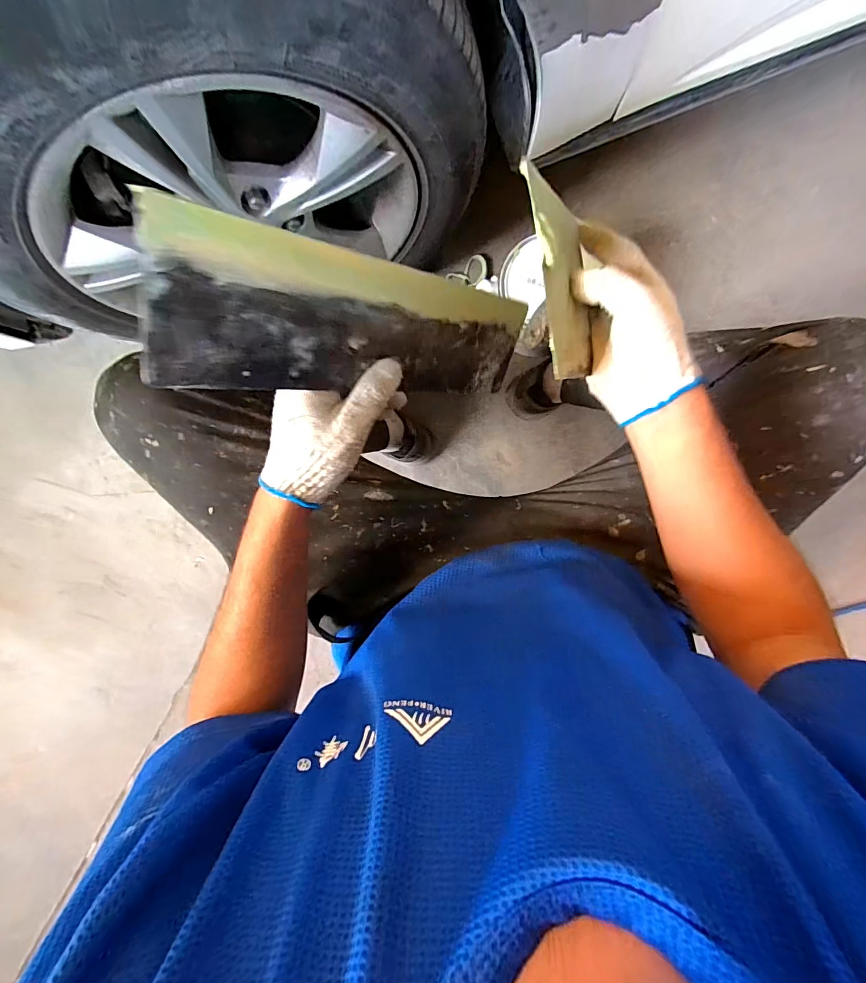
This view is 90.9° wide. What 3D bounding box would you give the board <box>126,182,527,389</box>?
[{"bbox_3d":[-0.033,-0.117,0.312,0.006,0.308,0.088,34,121,35],"label":"board"}]

